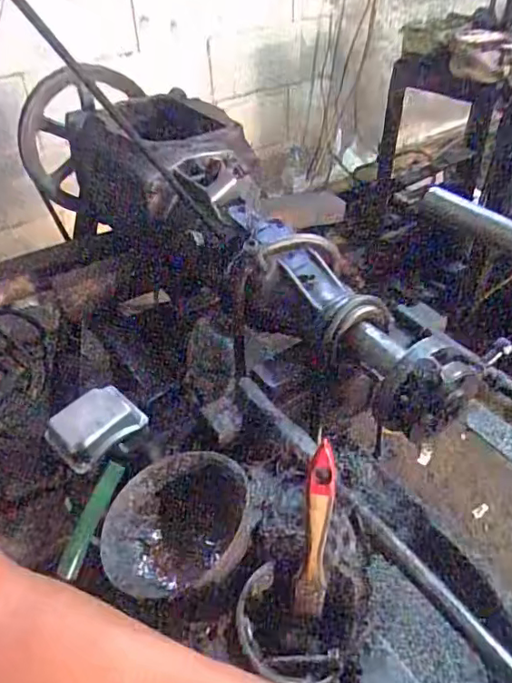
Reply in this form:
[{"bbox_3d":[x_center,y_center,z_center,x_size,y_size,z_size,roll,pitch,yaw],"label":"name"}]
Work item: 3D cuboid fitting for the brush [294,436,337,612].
[{"bbox_3d":[0.044,0.137,0.397,0.021,0.133,0.021,6,13,8],"label":"brush"}]

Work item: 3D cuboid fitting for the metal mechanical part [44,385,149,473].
[{"bbox_3d":[-0.164,0.084,0.557,0.085,0.035,0.059,-31,49,-31],"label":"metal mechanical part"}]

